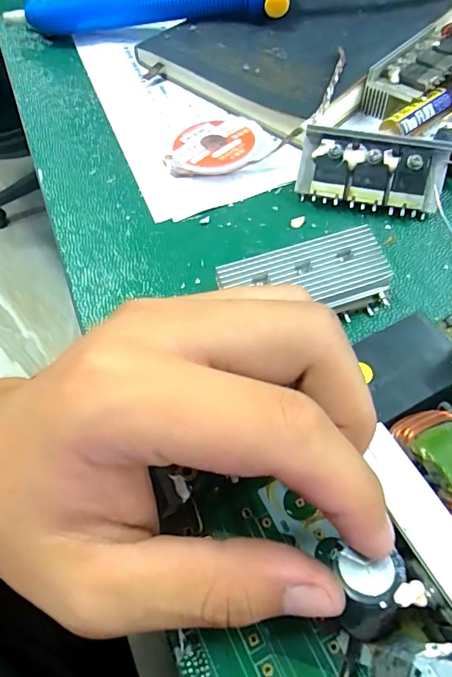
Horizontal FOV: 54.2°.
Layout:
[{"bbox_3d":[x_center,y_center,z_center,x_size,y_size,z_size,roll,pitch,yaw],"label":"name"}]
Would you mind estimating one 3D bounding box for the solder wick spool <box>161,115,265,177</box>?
[{"bbox_3d":[-0.005,-0.106,0.242,0.047,0.009,0.046,-1,59,2],"label":"solder wick spool"}]

